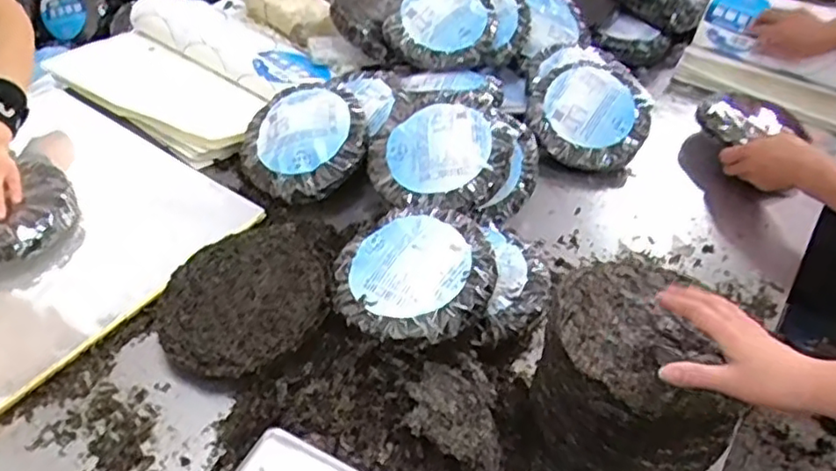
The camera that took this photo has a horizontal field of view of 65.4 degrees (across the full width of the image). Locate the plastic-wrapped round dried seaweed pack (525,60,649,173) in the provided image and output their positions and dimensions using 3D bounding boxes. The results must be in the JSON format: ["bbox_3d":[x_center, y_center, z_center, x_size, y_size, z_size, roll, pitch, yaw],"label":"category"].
[{"bbox_3d":[0.285,-0.208,1.104,0.184,0.113,0.191,10,45,4],"label":"plastic-wrapped round dried seaweed pack"}]

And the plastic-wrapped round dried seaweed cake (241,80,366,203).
[{"bbox_3d":[-0.173,-0.146,0.972,0.192,0.026,0.183,-6,69,16],"label":"plastic-wrapped round dried seaweed cake"}]

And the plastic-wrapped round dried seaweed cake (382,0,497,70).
[{"bbox_3d":[0.043,-0.376,1.132,0.177,0.040,0.164,0,86,-3],"label":"plastic-wrapped round dried seaweed cake"}]

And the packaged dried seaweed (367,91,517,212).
[{"bbox_3d":[0.028,-0.124,0.922,0.201,0.047,0.185,-6,63,13],"label":"packaged dried seaweed"}]

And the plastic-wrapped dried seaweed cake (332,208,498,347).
[{"bbox_3d":[-0.004,0.043,0.817,0.204,0.055,0.200,-6,56,9],"label":"plastic-wrapped dried seaweed cake"}]

